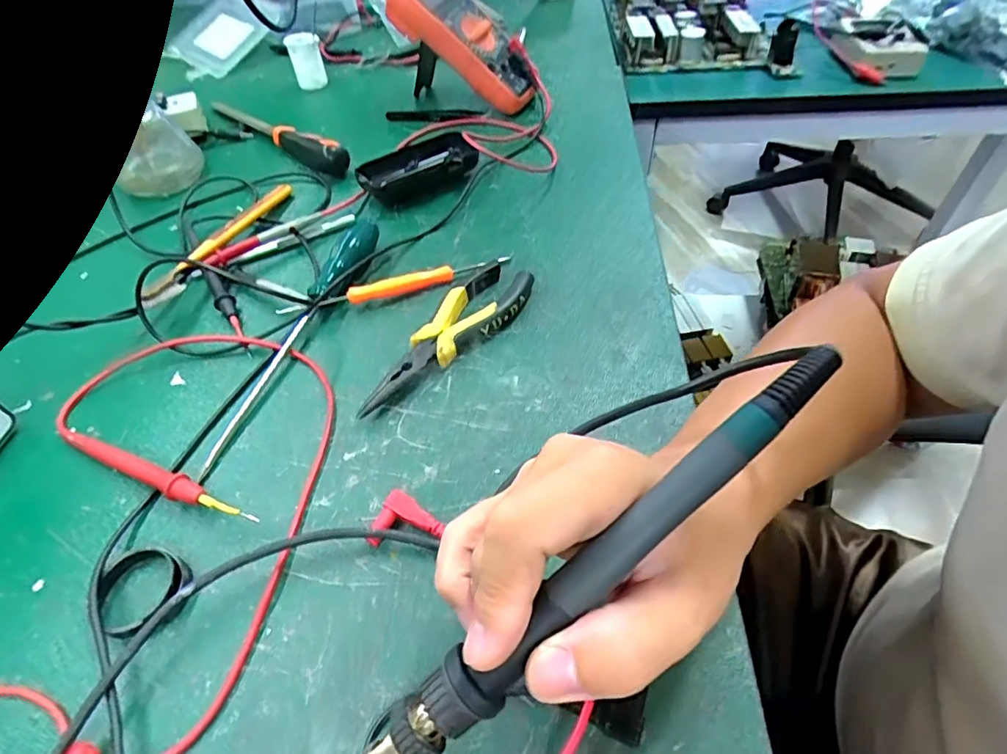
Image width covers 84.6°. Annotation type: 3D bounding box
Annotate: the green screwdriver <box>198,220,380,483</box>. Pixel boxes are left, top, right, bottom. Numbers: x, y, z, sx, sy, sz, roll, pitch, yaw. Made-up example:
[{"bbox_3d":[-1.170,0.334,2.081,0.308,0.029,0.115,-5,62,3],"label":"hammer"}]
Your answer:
[{"bbox_3d":[-0.141,-0.033,0.377,0.021,0.027,0.219,14,52,15],"label":"green screwdriver"}]

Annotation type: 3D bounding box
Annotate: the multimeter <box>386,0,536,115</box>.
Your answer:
[{"bbox_3d":[-0.051,-0.340,0.596,0.166,0.115,0.065,36,54,-11],"label":"multimeter"}]

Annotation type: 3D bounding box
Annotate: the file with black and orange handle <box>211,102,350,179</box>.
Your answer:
[{"bbox_3d":[-0.240,-0.261,0.577,0.025,0.029,0.242,-39,57,-25],"label":"file with black and orange handle"}]

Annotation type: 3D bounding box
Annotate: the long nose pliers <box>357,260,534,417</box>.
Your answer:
[{"bbox_3d":[-0.032,-0.027,0.372,0.046,0.018,0.153,23,55,22],"label":"long nose pliers"}]

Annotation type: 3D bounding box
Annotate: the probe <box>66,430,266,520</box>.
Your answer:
[{"bbox_3d":[-0.200,0.057,0.315,0.154,0.015,0.012,18,53,18],"label":"probe"}]

